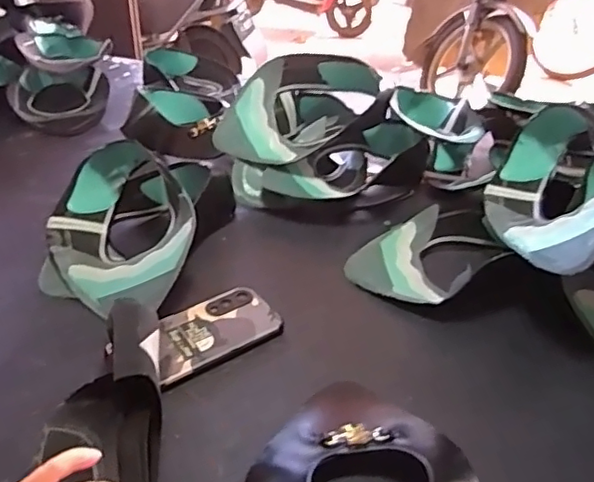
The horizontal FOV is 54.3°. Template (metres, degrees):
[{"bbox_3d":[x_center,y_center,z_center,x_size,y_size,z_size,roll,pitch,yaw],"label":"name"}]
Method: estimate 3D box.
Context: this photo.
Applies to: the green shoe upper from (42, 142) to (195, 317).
[{"bbox_3d":[-0.214,-0.023,0.662,0.160,0.095,0.266,-12,37,-19],"label":"green shoe upper"}]

